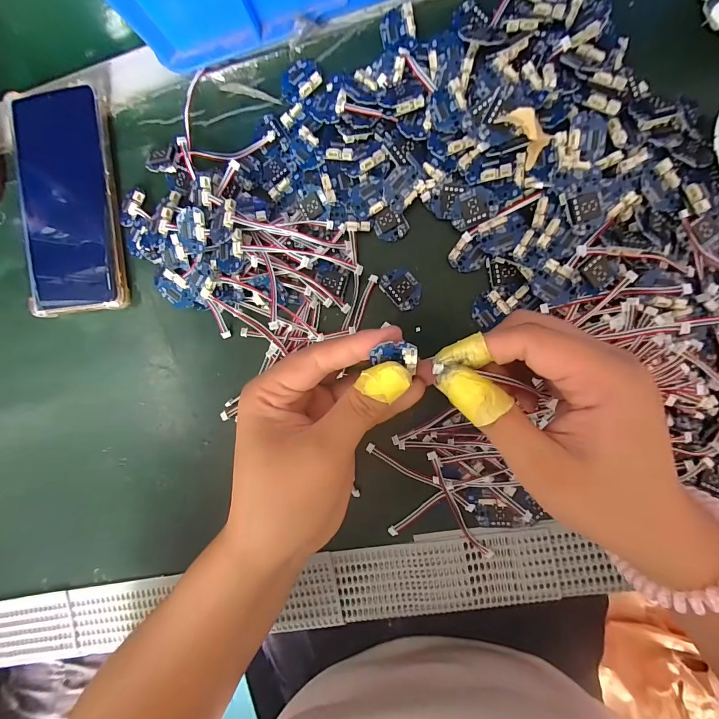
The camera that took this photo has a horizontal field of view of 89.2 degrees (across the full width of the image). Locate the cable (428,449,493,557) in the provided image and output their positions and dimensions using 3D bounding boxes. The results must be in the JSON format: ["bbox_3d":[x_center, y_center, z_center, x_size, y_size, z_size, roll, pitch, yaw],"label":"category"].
[{"bbox_3d":[0.067,0.101,0.249,0.011,0.005,0.082,-30,85,7],"label":"cable"}]

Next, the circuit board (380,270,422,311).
[{"bbox_3d":[0.029,-0.049,0.251,0.022,0.005,0.030,-45,84,6],"label":"circuit board"}]

